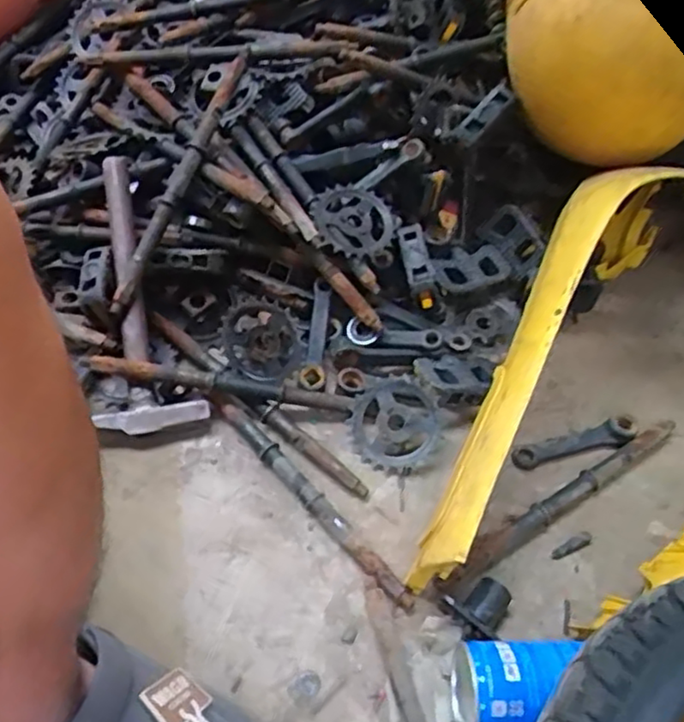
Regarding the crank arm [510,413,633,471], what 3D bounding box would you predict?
[{"bbox_3d":[0.218,0.077,0.638,0.118,0.016,0.028,-13,53,-14],"label":"crank arm"}]

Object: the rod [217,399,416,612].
[{"bbox_3d":[-0.029,0.115,0.584,0.018,0.020,0.241,-33,60,-26],"label":"rod"}]

